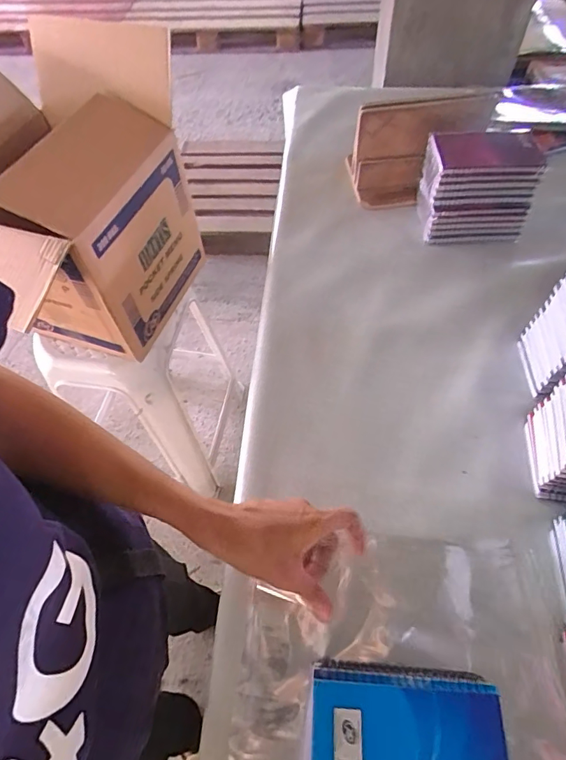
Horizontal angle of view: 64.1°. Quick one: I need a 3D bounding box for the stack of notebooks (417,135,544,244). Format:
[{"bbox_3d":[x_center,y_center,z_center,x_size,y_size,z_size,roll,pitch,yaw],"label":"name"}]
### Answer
[{"bbox_3d":[0.265,-0.265,0.623,0.136,0.117,0.092,0,58,5],"label":"stack of notebooks"}]

